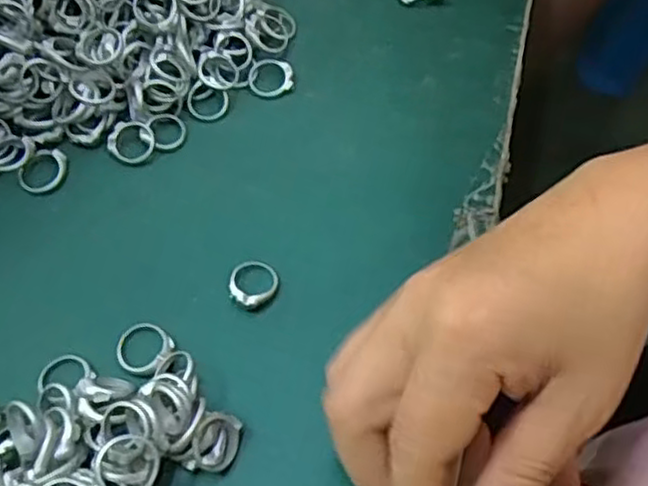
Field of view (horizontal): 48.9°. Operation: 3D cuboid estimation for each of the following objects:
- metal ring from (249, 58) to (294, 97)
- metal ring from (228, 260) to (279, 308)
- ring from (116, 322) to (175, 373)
[{"bbox_3d":[-0.026,-0.082,0.349,0.022,0.007,0.020,0,59,0],"label":"metal ring"},{"bbox_3d":[-0.029,0.016,0.292,0.020,0.005,0.022,0,59,0],"label":"metal ring"},{"bbox_3d":[-0.070,0.040,0.276,0.023,0.008,0.021,0,59,0],"label":"ring"}]

